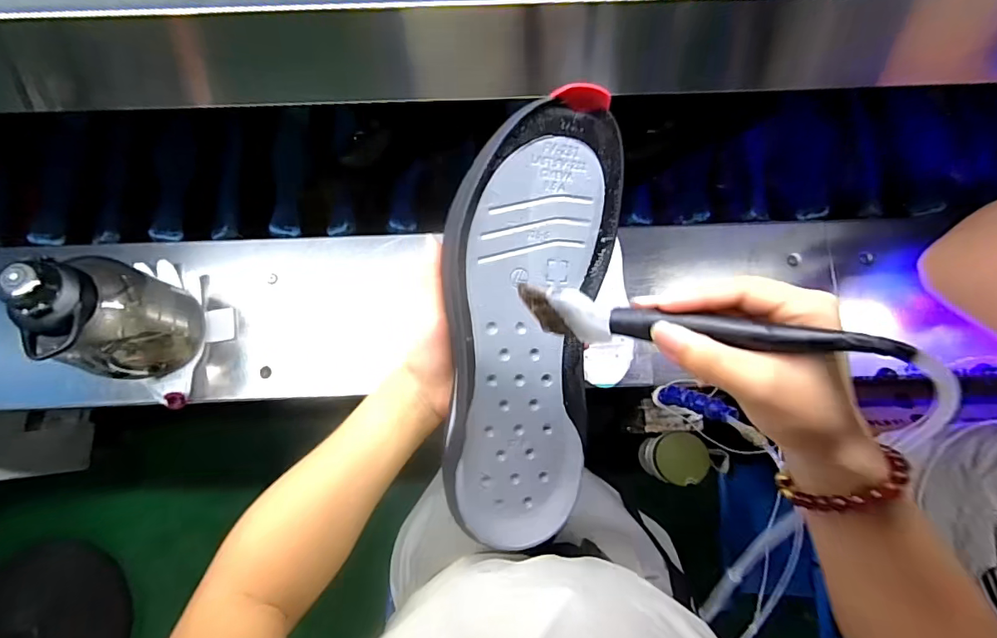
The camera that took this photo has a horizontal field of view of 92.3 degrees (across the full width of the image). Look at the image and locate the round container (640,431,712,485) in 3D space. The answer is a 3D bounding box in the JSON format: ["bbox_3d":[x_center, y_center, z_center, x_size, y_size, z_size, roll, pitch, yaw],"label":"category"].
[{"bbox_3d":[0.256,0.208,0.711,0.084,0.085,0.073,-7,74,0],"label":"round container"}]

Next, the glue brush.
[{"bbox_3d":[0.094,0.003,0.239,0.174,0.027,0.021,6,73,26],"label":"glue brush"}]

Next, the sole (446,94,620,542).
[{"bbox_3d":[0.019,0.009,0.327,0.104,0.044,0.304,6,96,4],"label":"sole"}]

